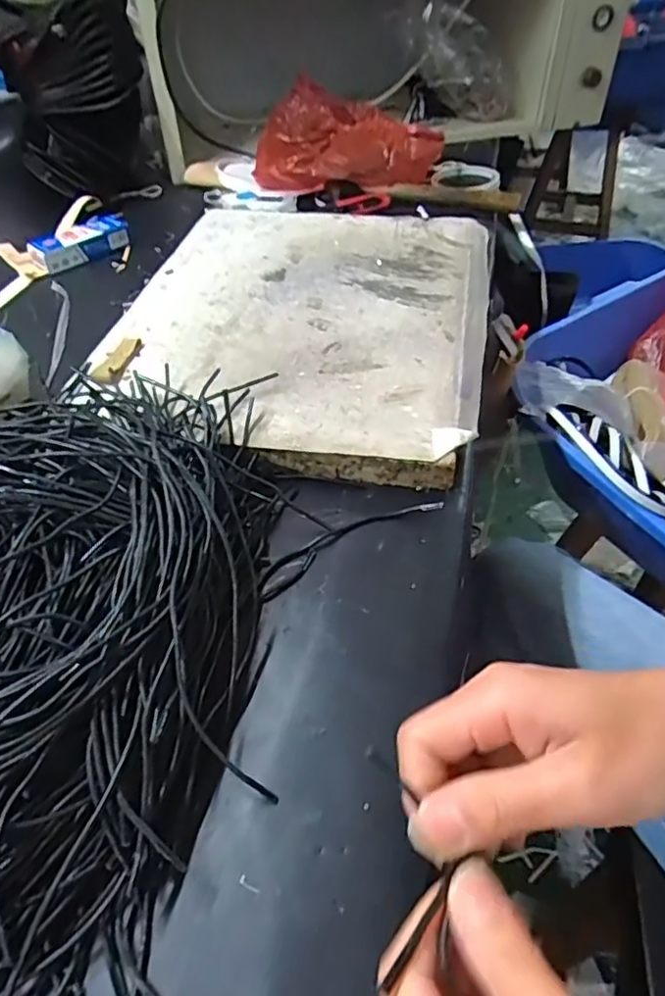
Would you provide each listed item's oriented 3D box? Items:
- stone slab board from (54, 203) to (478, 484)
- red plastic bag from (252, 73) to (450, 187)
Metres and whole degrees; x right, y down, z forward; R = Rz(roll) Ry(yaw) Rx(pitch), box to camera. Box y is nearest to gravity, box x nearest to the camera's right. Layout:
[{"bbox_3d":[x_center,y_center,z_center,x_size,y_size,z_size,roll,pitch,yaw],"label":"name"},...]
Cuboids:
[{"bbox_3d":[-0.019,-0.180,0.556,0.301,0.035,0.401,6,46,8],"label":"stone slab board"},{"bbox_3d":[0.020,-0.475,0.816,0.240,0.062,0.212,-2,46,0],"label":"red plastic bag"}]

